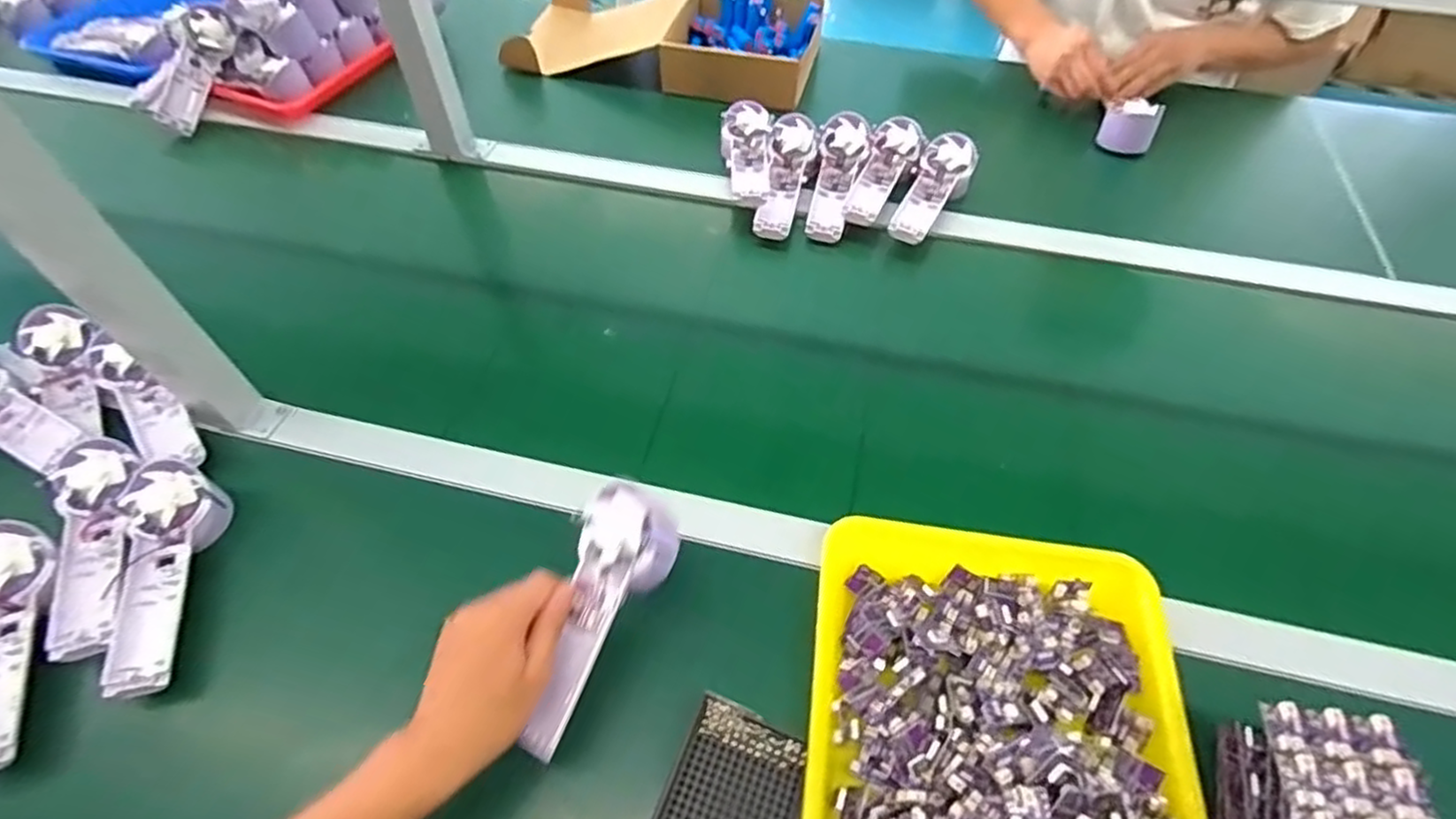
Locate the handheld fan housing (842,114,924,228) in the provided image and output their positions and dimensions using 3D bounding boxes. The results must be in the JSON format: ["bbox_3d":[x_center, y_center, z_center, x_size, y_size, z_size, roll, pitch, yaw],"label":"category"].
[{"bbox_3d":[0.188,-0.285,0.831,0.055,0.031,0.178,18,56,13],"label":"handheld fan housing"}]

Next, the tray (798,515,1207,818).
[{"bbox_3d":[0.180,0.240,0.469,0.255,0.054,0.344,8,54,6],"label":"tray"}]

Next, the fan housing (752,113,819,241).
[{"bbox_3d":[0.070,-0.281,0.832,0.060,0.049,0.182,9,55,6],"label":"fan housing"}]

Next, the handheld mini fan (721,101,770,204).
[{"bbox_3d":[0.020,-0.313,0.842,0.060,0.028,0.166,2,54,2],"label":"handheld mini fan"}]

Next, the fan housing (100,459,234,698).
[{"bbox_3d":[-0.435,0.123,0.537,0.068,0.041,0.179,-16,56,-11],"label":"fan housing"}]

